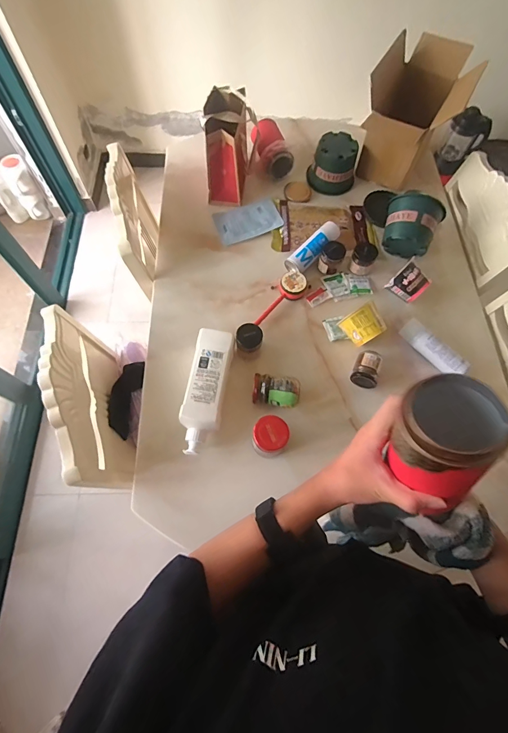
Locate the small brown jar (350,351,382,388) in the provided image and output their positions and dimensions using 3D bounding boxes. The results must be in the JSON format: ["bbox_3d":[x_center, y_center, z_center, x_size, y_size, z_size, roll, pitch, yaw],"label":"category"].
[{"bbox_3d":[0.254,0.008,0.798,0.059,0.062,0.084,17,68,4],"label":"small brown jar"}]

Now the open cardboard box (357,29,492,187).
[{"bbox_3d":[0.433,-0.695,0.987,0.231,0.246,0.298,28,69,8],"label":"open cardboard box"}]

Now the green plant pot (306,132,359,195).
[{"bbox_3d":[0.234,-0.585,1.031,0.128,0.138,0.108,-28,72,-14],"label":"green plant pot"}]

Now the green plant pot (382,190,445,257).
[{"bbox_3d":[0.392,-0.352,0.904,0.139,0.129,0.106,32,70,10],"label":"green plant pot"}]

